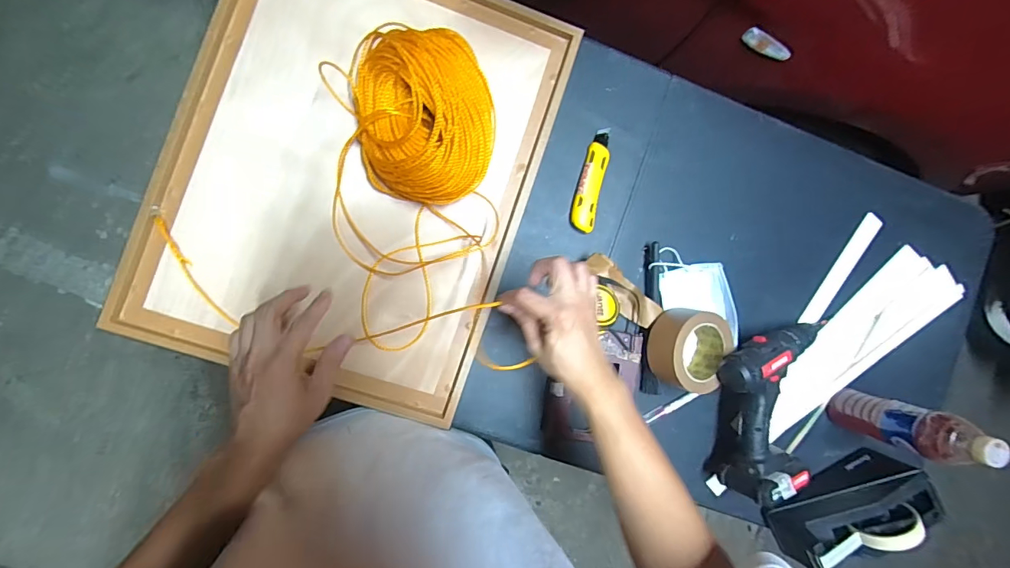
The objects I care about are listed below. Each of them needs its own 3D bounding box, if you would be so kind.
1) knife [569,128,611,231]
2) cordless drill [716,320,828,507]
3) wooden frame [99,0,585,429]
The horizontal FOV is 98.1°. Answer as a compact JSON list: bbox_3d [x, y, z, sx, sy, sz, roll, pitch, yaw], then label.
[{"bbox_3d":[0.127,-0.154,0.637,0.035,0.015,0.155,15,89,-7],"label":"knife"},{"bbox_3d":[0.396,0.175,0.633,0.195,0.089,0.217,-8,91,-7],"label":"cordless drill"},{"bbox_3d":[-0.191,-0.154,0.588,0.454,0.039,0.583,19,85,-7],"label":"wooden frame"}]

